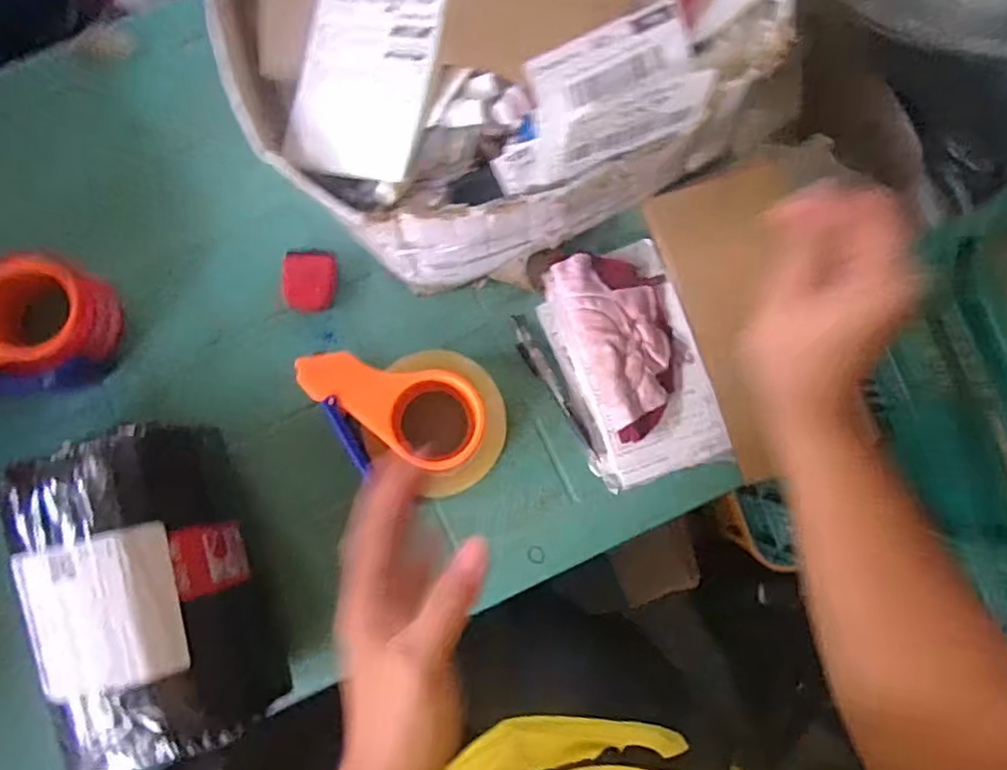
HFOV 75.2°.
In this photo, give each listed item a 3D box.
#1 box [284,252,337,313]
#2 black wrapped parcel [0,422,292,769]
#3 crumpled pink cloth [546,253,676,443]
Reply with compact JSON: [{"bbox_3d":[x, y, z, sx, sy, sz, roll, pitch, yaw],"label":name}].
[{"bbox_3d":[-0.169,-0.090,0.573,0.041,0.020,0.051,4,86,-1],"label":"box"},{"bbox_3d":[-0.269,0.150,0.497,0.143,0.108,0.222,-17,86,-3],"label":"black wrapped parcel"},{"bbox_3d":[0.105,-0.043,0.560,0.086,0.028,0.159,-25,87,-3],"label":"crumpled pink cloth"}]

